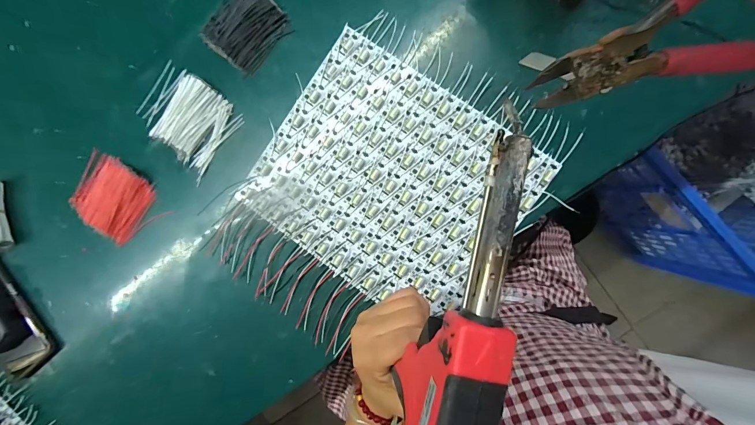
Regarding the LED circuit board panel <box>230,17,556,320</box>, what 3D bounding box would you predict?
[{"bbox_3d":[0.012,-0.036,0.372,0.285,0.007,0.239,35,95,4],"label":"LED circuit board panel"}]

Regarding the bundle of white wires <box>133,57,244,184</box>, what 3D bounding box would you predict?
[{"bbox_3d":[-0.237,-0.119,0.394,0.118,0.015,0.096,41,95,4],"label":"bundle of white wires"}]

